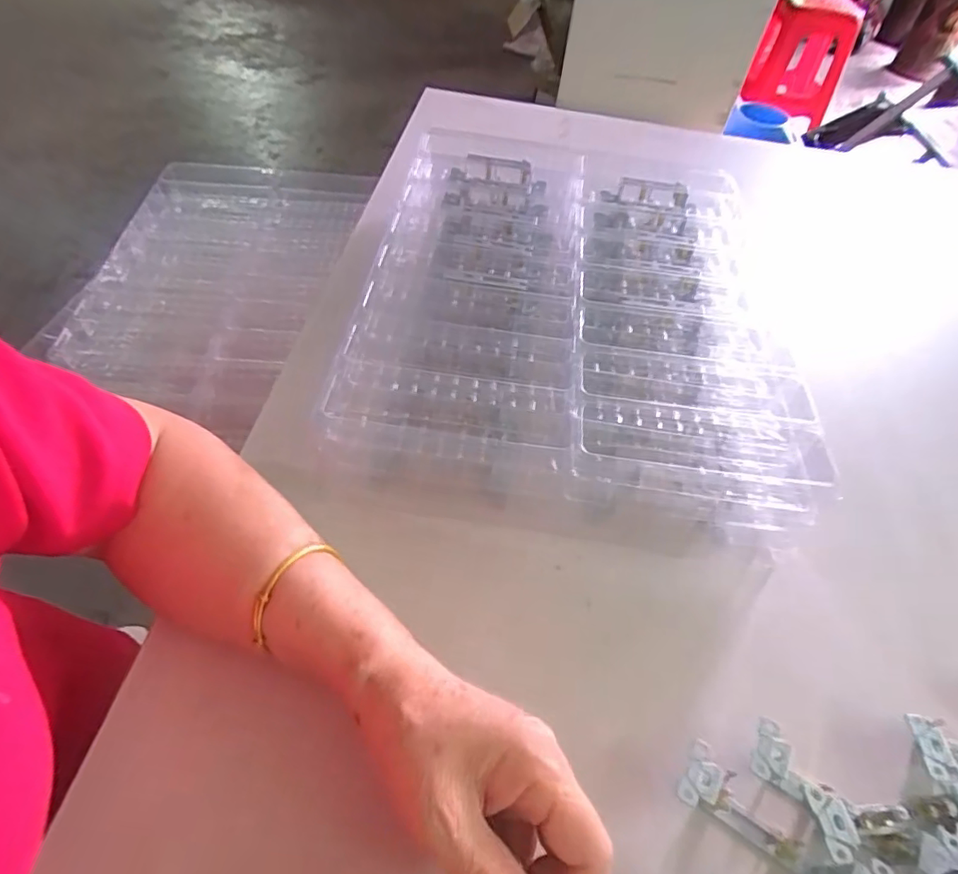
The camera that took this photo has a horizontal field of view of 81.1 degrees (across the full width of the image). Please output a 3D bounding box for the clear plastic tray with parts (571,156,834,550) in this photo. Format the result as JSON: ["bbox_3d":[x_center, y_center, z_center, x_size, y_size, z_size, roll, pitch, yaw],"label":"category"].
[{"bbox_3d":[0.179,-0.106,0.519,0.188,0.071,0.429,9,51,1],"label":"clear plastic tray with parts"}]

